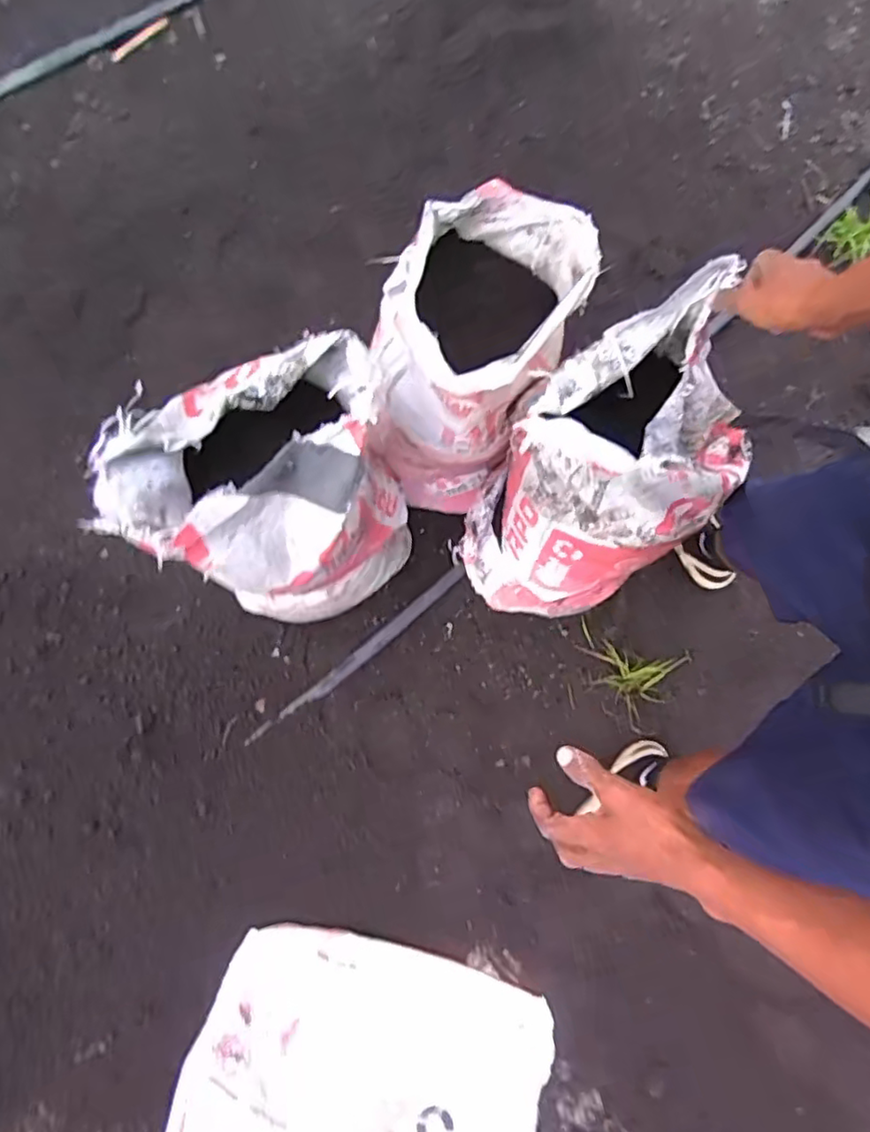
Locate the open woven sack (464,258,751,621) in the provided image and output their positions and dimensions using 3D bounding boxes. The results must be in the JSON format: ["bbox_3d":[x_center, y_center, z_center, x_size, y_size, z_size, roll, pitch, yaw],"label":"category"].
[{"bbox_3d":[0.205,-0.100,0.903,0.272,0.561,0.322,45,58,11],"label":"open woven sack"}]

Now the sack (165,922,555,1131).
[{"bbox_3d":[-0.135,0.943,1.094,0.590,0.064,0.520,18,76,5],"label":"sack"}]

